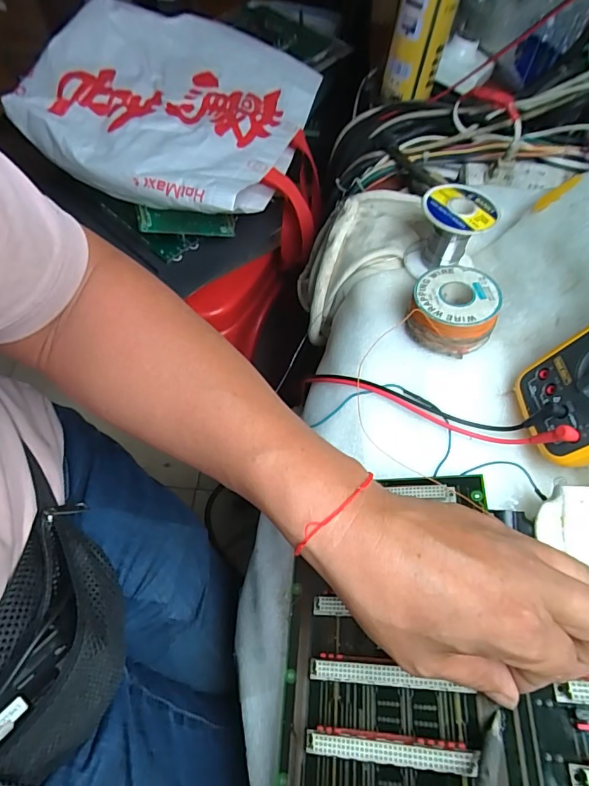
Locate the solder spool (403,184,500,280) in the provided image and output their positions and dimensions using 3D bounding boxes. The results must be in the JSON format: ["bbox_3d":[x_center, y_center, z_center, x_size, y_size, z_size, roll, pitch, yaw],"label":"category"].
[{"bbox_3d":[0.138,-0.144,0.411,0.063,0.062,0.059,1,63,-2],"label":"solder spool"}]

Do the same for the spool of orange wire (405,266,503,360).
[{"bbox_3d":[0.131,-0.069,0.381,0.066,0.038,0.068,1,63,-2],"label":"spool of orange wire"}]

